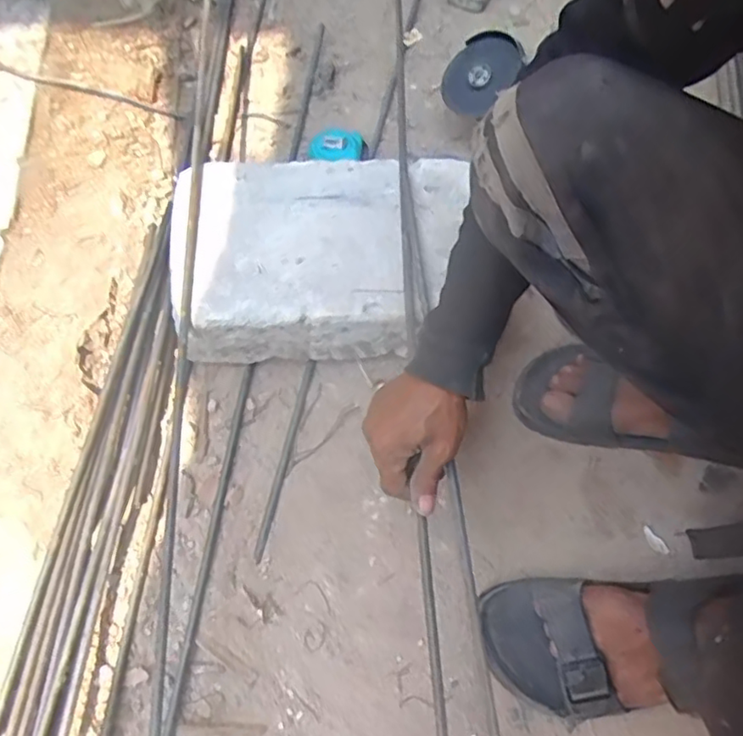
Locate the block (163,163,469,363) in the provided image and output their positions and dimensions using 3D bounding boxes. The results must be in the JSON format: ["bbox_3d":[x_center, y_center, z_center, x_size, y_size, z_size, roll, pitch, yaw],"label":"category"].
[{"bbox_3d":[-0.054,-0.121,0.649,0.290,0.091,0.197,-2,66,1],"label":"block"}]

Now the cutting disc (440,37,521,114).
[{"bbox_3d":[0.129,-0.360,0.749,0.099,0.012,0.098,-9,68,24],"label":"cutting disc"}]

